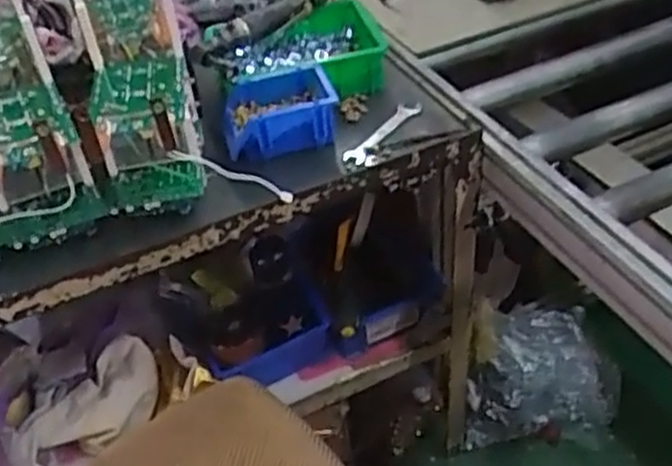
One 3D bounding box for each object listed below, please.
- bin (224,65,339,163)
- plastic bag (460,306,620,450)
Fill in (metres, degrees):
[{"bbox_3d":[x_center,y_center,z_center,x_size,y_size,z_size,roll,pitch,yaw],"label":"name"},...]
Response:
[{"bbox_3d":[-0.078,-0.161,1.042,0.149,0.060,0.120,-15,42,-10],"label":"bin"},{"bbox_3d":[0.396,0.289,1.484,0.295,0.237,0.152,0,41,7],"label":"plastic bag"}]

